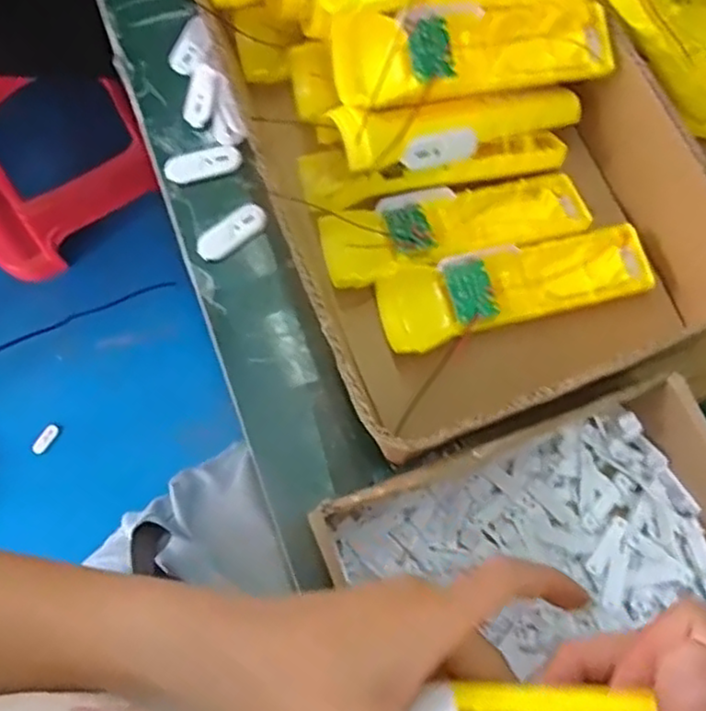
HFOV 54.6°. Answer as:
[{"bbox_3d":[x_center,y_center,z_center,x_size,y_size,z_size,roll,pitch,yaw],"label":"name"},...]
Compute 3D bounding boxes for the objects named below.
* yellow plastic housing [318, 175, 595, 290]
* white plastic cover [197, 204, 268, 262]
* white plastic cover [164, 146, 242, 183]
[{"bbox_3d":[0.062,-0.081,0.419,0.161,0.018,0.050,-12,75,-5],"label":"yellow plastic housing"},{"bbox_3d":[-0.082,-0.083,0.458,0.051,0.006,0.022,-35,78,-11],"label":"white plastic cover"},{"bbox_3d":[-0.103,-0.131,0.468,0.051,0.007,0.017,-12,75,-6],"label":"white plastic cover"}]

